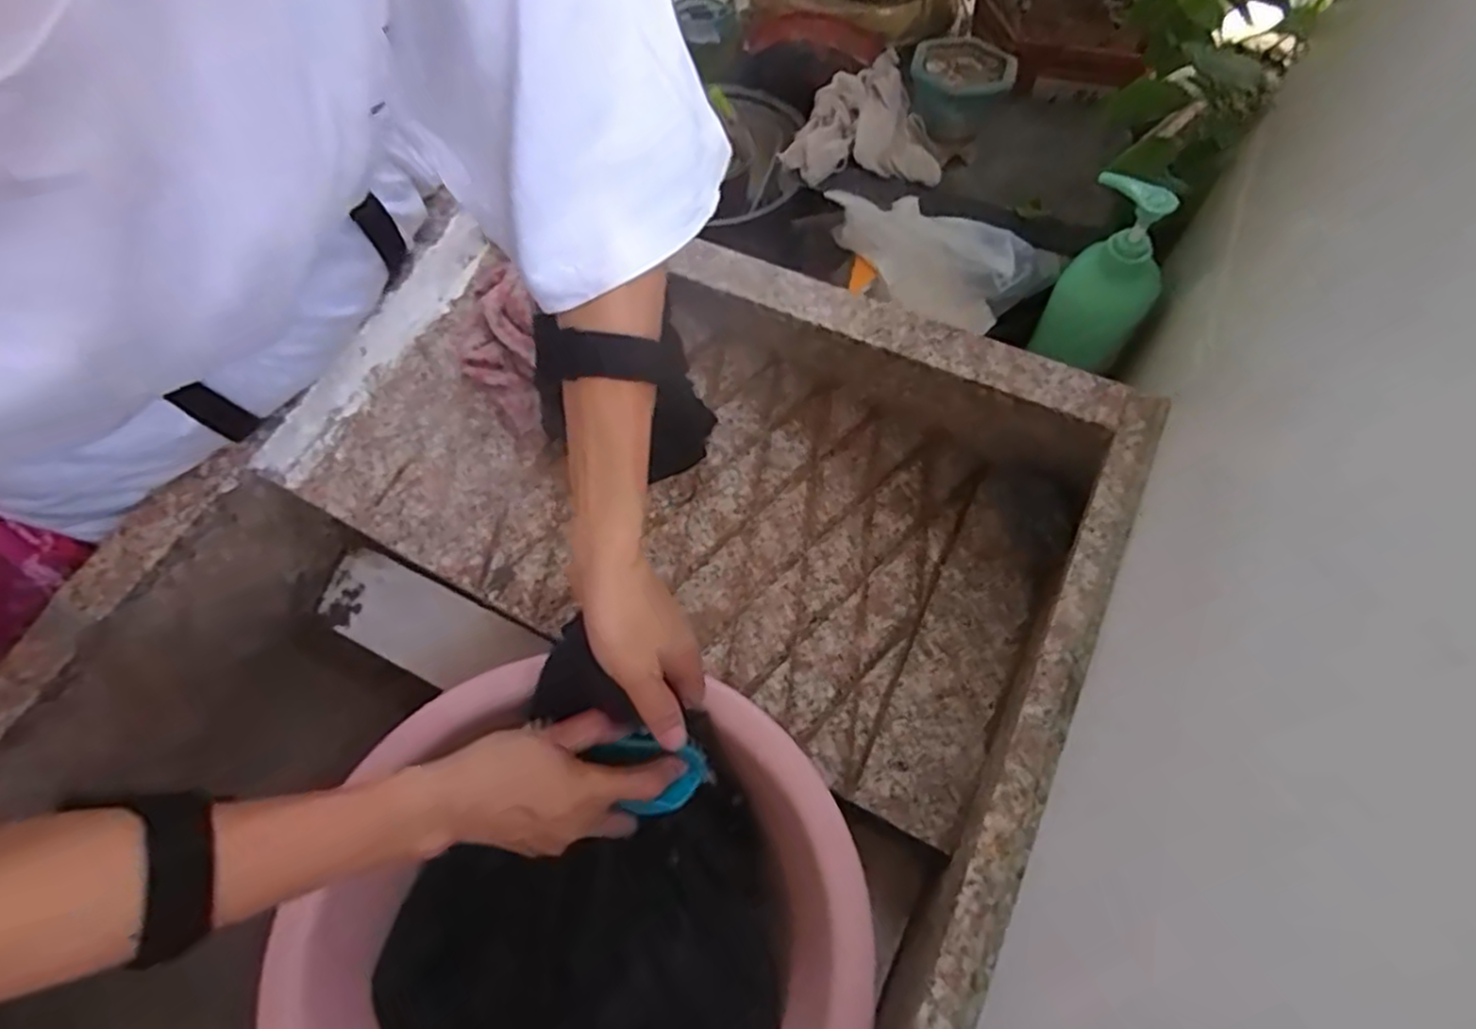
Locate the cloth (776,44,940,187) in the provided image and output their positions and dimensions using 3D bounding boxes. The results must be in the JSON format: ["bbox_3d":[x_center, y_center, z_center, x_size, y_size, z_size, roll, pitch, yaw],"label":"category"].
[{"bbox_3d":[0.123,-0.377,0.697,0.149,0.051,0.120,9,66,8],"label":"cloth"}]

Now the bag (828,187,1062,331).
[{"bbox_3d":[0.175,-0.232,0.651,0.215,0.054,0.101,20,68,12],"label":"bag"}]

